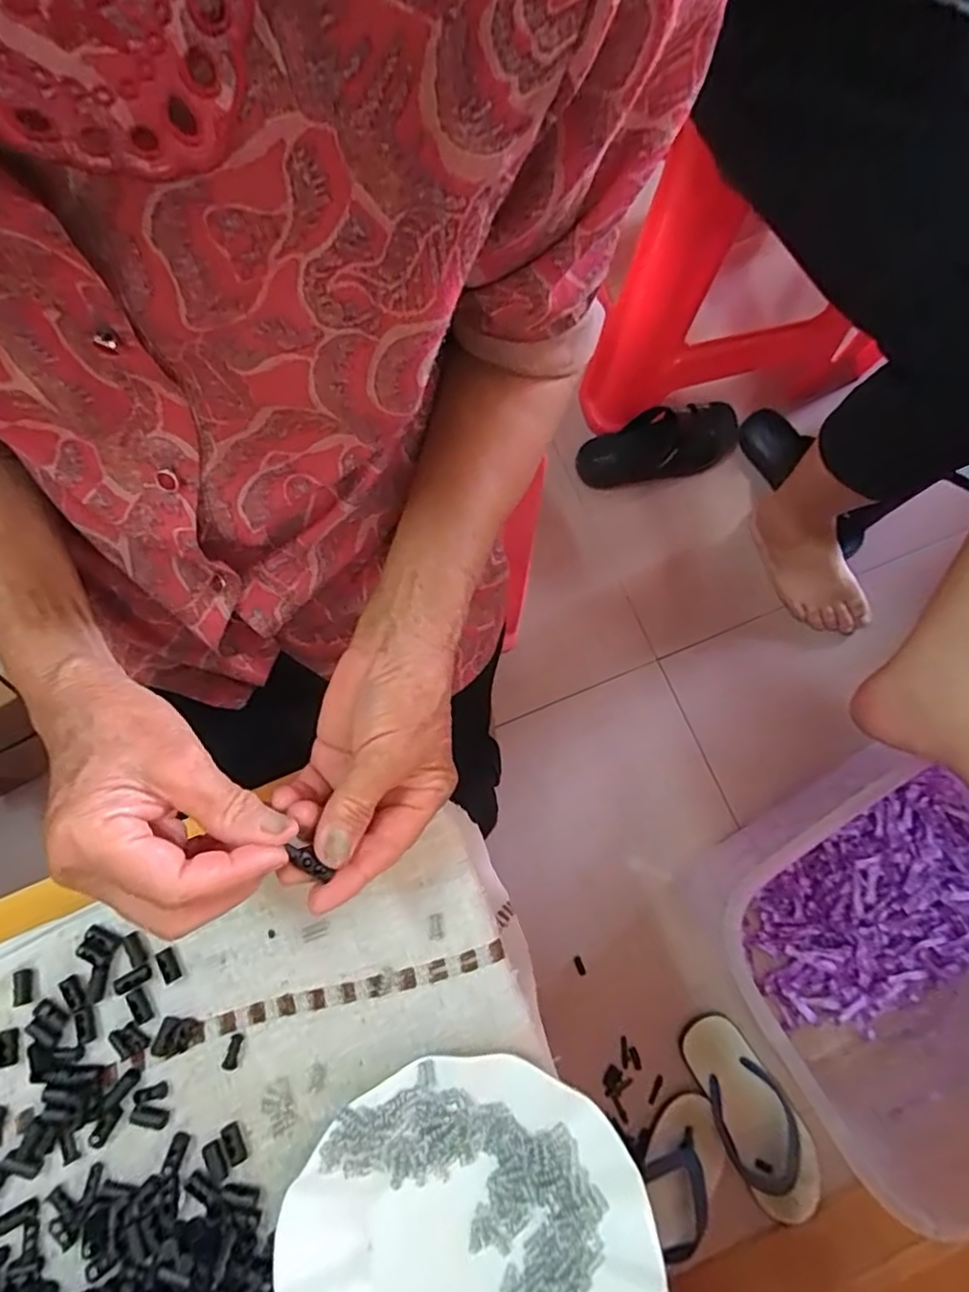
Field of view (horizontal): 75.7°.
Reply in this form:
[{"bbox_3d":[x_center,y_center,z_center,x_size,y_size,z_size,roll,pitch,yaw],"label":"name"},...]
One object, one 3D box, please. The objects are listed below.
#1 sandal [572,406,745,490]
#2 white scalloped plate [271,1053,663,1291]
[{"bbox_3d":[0.265,-0.294,0.938,0.248,0.082,0.108,-23,79,-5],"label":"sandal"},{"bbox_3d":[-0.008,0.310,0.319,0.178,0.025,0.178,0,78,-1],"label":"white scalloped plate"}]

